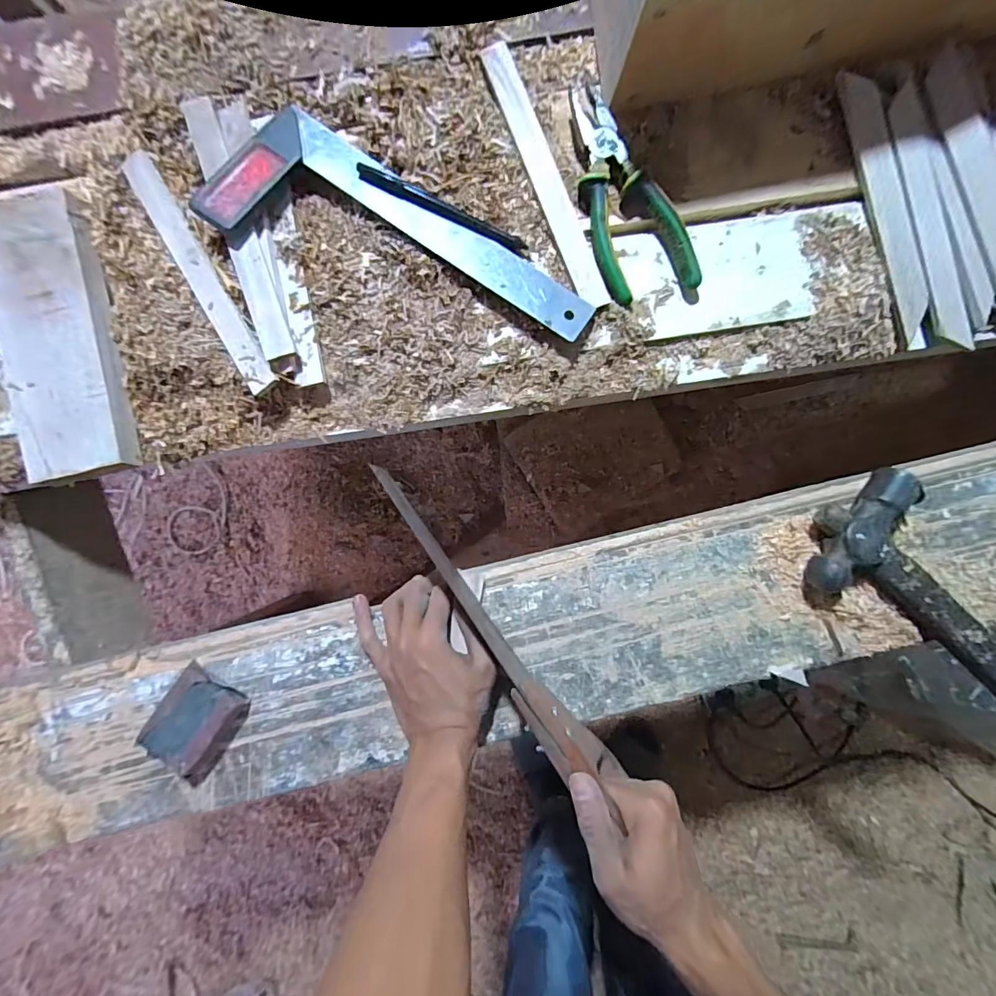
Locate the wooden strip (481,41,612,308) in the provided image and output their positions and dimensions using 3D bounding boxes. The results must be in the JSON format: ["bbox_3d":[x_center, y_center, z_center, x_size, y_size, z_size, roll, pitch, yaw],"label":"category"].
[{"bbox_3d":[0.040,-0.265,0.373,0.025,0.010,0.223,-23,90,1],"label":"wooden strip"}]

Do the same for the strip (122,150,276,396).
[{"bbox_3d":[-0.246,-0.187,0.372,0.025,0.015,0.226,-31,90,1],"label":"strip"}]

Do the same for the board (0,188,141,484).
[{"bbox_3d":[-0.355,-0.129,0.369,0.077,0.026,0.224,-11,90,1],"label":"board"}]

